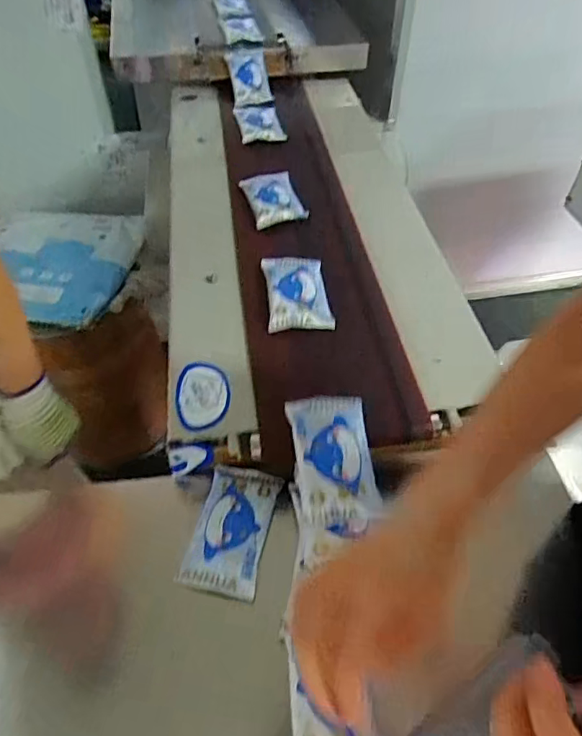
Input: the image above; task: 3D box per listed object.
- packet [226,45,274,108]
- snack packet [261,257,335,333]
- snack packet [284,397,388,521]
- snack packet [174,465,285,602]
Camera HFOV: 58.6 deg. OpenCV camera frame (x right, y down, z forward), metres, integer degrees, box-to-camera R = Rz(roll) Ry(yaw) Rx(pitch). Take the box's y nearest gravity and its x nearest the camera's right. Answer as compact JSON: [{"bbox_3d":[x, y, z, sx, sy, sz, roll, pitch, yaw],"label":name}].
[{"bbox_3d":[-0.097,-0.670,1.199,0.089,0.024,0.169,-12,70,11],"label":"packet"},{"bbox_3d":[0.008,-0.110,0.728,0.084,0.022,0.146,-3,52,-7],"label":"snack packet"},{"bbox_3d":[0.045,0.091,0.557,0.080,0.028,0.135,-5,52,-8],"label":"snack packet"},{"bbox_3d":[-0.065,0.180,0.590,0.081,0.018,0.143,13,52,6],"label":"snack packet"}]

